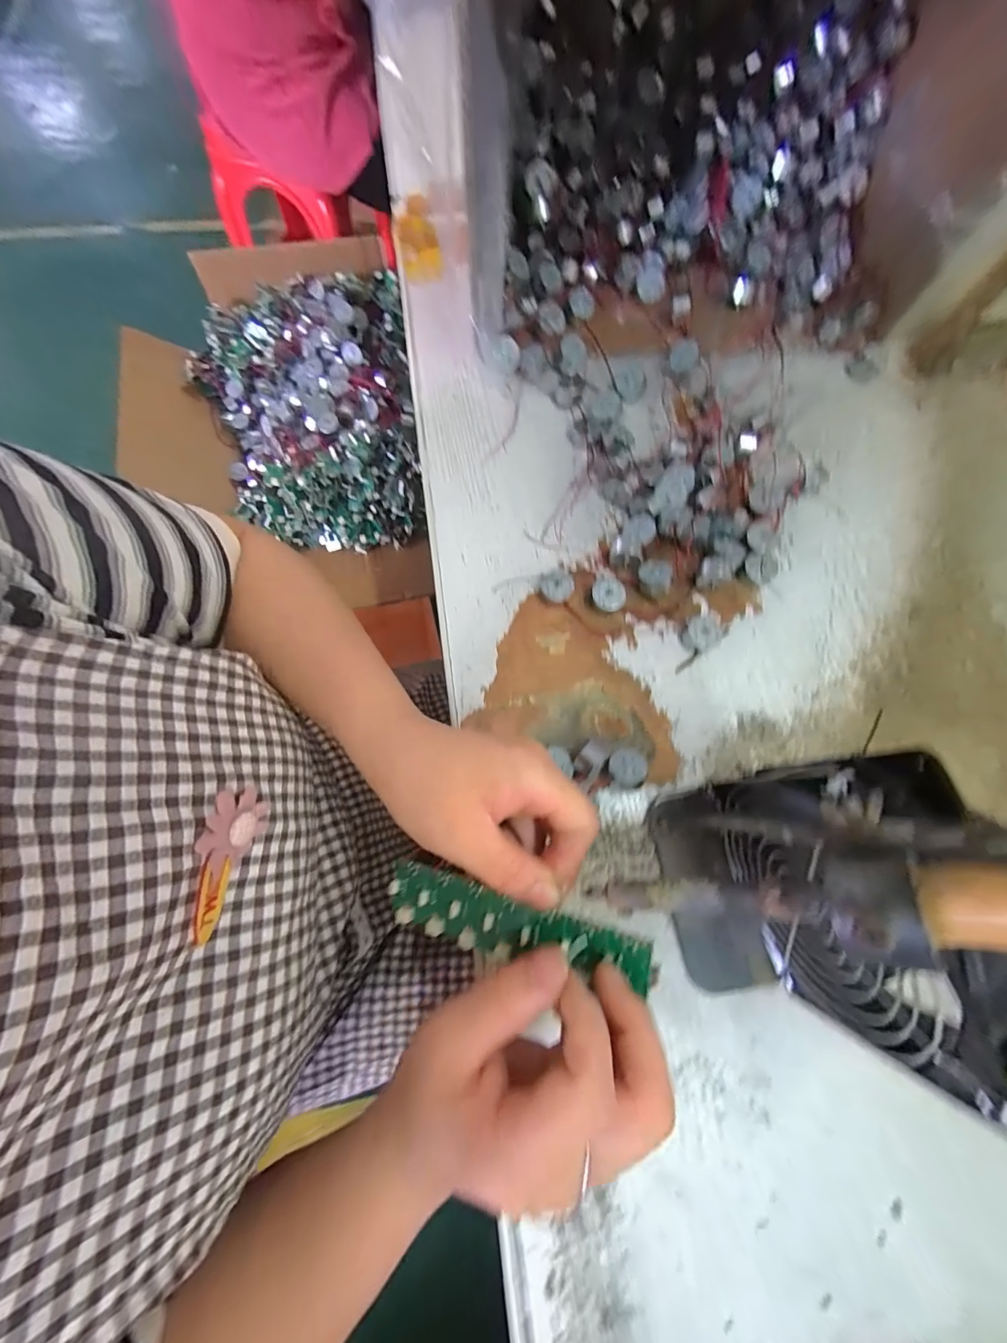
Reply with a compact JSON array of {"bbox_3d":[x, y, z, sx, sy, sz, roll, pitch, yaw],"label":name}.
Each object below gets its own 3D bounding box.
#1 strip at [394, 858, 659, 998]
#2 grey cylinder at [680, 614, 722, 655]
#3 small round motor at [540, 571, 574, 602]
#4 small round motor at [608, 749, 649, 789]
[{"bbox_3d":[0.001,0.122,0.212,0.134,0.008,0.030,2,72,23],"label":"strip"},{"bbox_3d":[0.142,-0.026,0.306,0.028,0.013,0.024,13,74,4],"label":"grey cylinder"},{"bbox_3d":[0.039,-0.061,0.312,0.023,0.014,0.019,32,76,9],"label":"small round motor"},{"bbox_3d":[0.077,0.061,0.273,0.022,0.021,0.023,0,73,0],"label":"small round motor"}]

